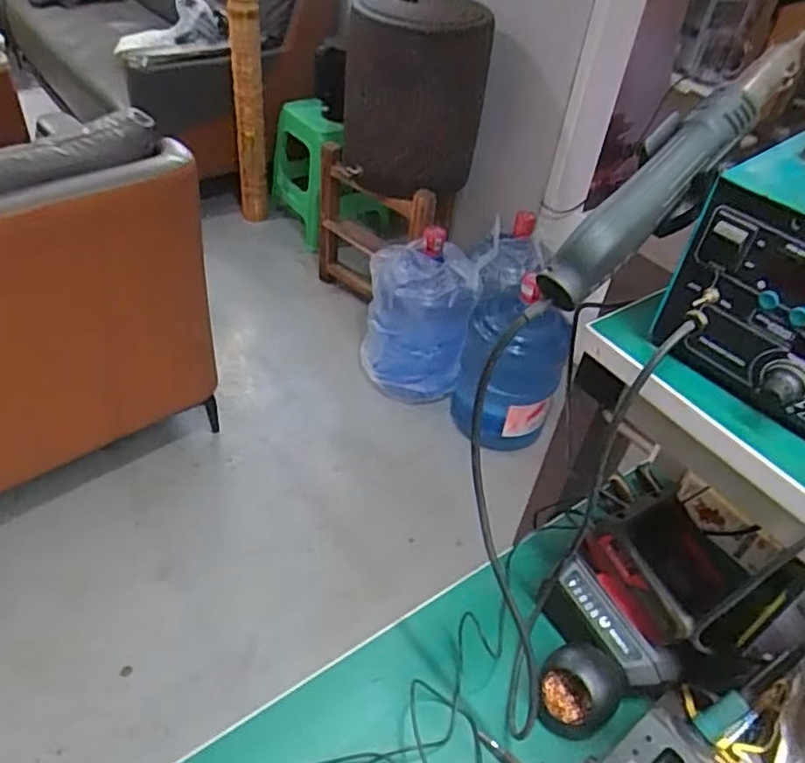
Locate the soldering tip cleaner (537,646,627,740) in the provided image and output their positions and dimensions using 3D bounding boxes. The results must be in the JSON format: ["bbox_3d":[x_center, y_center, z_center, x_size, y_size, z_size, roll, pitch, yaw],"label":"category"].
[{"bbox_3d":[0.157,0.272,0.587,0.070,0.060,0.063,26,46,19],"label":"soldering tip cleaner"}]

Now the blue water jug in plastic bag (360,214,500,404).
[{"bbox_3d":[0.060,-0.182,1.866,0.331,0.446,0.267,8,43,1],"label":"blue water jug in plastic bag"}]

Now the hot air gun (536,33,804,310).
[{"bbox_3d":[0.176,-0.139,0.430,0.233,0.040,0.045,-46,60,-8],"label":"hot air gun"}]

